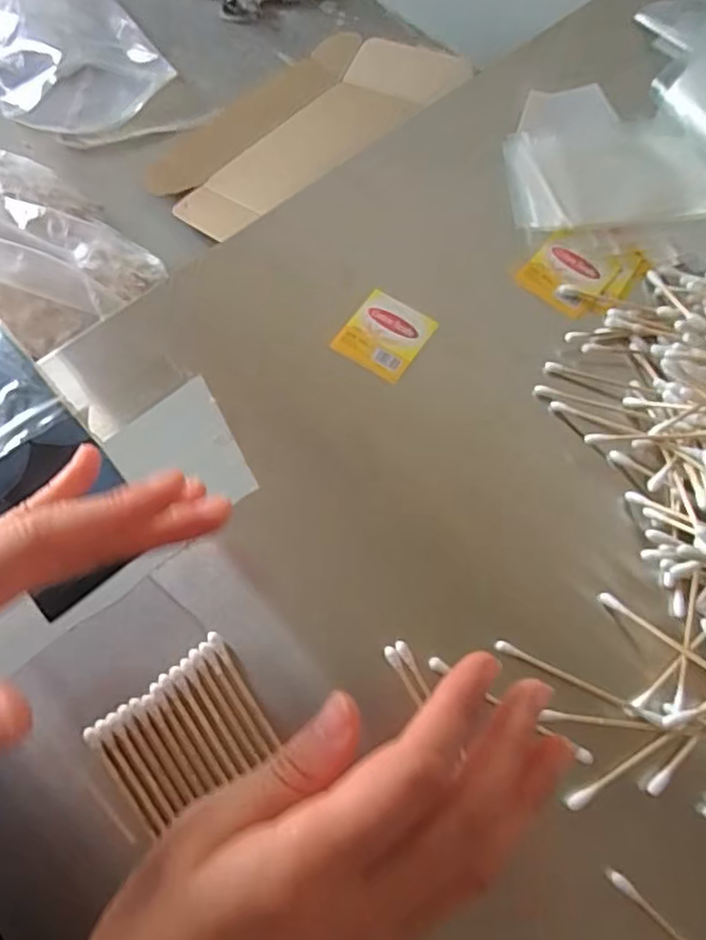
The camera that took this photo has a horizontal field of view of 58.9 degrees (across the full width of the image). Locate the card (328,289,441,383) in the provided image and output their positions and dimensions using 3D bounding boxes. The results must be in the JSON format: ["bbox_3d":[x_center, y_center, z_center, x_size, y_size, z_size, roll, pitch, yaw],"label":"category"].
[{"bbox_3d":[0.016,-0.069,0.319,0.039,0.004,0.042,32,72,12],"label":"card"}]

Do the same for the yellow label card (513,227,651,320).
[{"bbox_3d":[0.121,-0.106,0.330,0.050,0.007,0.052,39,74,13],"label":"yellow label card"}]

